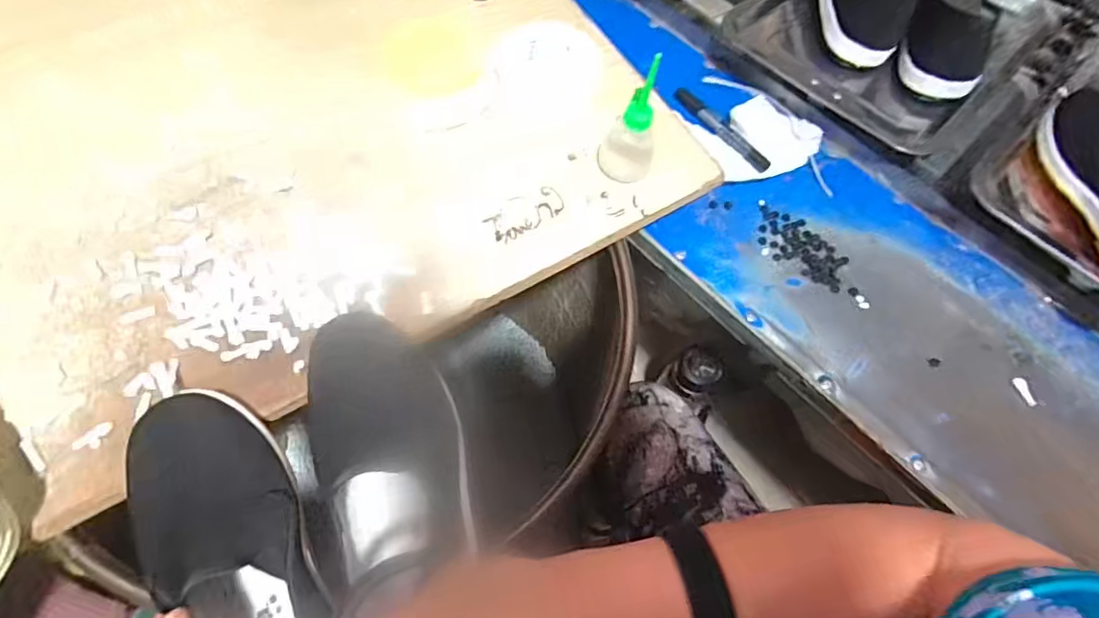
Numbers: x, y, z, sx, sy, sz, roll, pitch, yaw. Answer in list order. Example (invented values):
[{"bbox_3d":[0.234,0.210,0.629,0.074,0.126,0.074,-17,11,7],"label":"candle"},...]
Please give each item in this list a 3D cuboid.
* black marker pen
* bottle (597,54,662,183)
[{"bbox_3d":[0.185,-0.196,0.595,0.018,0.013,0.134,-34,70,-18],"label":"black marker pen"},{"bbox_3d":[0.071,-0.159,0.457,0.048,0.105,0.041,11,63,2],"label":"bottle"}]

